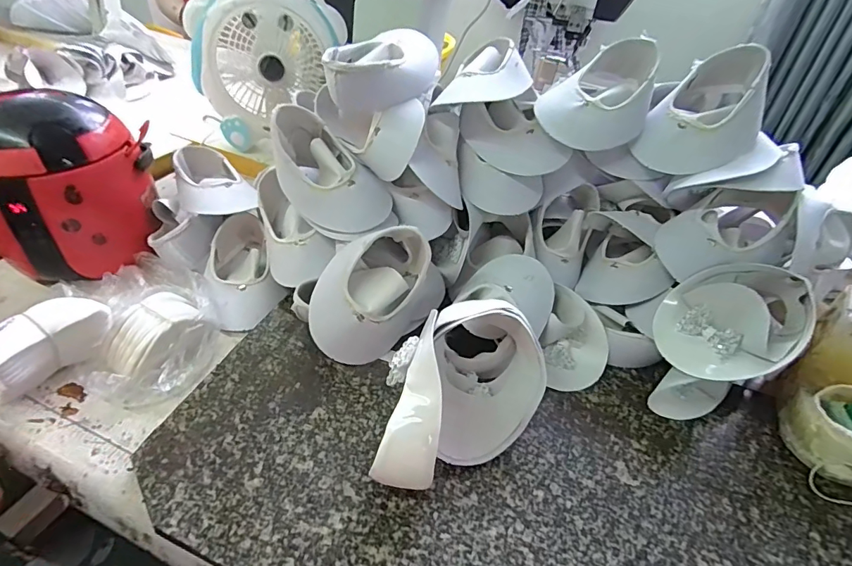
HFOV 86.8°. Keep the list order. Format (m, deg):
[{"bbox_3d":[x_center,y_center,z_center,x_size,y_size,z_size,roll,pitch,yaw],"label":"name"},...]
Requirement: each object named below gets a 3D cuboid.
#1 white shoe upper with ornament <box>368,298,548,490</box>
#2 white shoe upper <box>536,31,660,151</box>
[{"bbox_3d":[0.029,0.104,0.418,0.198,0.106,0.110,-29,53,-34],"label":"white shoe upper with ornament"},{"bbox_3d":[0.203,-0.224,0.531,0.118,0.093,0.111,21,43,15],"label":"white shoe upper"}]

